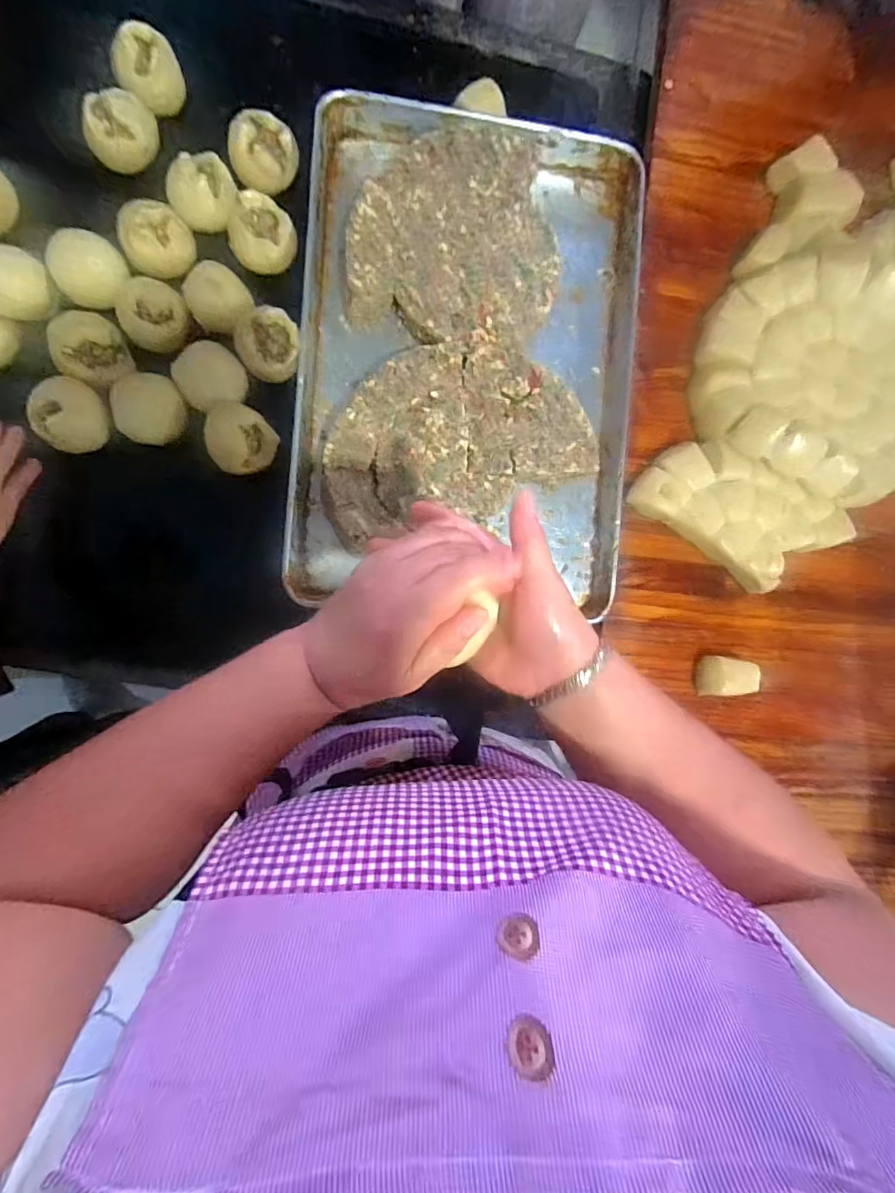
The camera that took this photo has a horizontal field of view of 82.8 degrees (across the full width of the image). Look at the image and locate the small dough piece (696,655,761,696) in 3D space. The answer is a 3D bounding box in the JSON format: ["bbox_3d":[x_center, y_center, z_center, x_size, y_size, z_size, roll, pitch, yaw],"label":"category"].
[{"bbox_3d":[0.345,0.101,0.625,0.061,0.050,0.053,12,88,-8],"label":"small dough piece"}]

